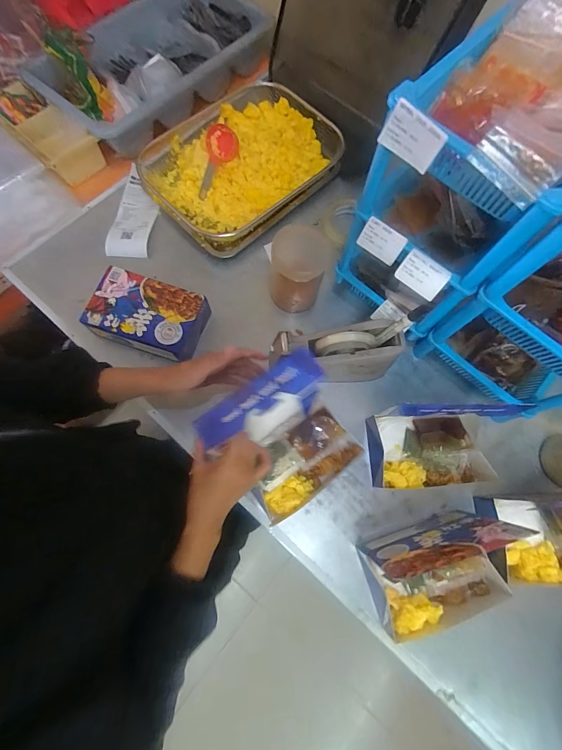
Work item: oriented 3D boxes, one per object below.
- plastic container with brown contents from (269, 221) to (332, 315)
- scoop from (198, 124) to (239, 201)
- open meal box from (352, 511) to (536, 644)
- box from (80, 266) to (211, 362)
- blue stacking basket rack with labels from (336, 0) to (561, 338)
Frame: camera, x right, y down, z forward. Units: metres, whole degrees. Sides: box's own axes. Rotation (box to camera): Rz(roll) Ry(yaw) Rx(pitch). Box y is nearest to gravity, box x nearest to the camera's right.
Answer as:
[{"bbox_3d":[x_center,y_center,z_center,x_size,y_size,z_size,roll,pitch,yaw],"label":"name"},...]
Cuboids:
[{"bbox_3d":[0.027,-0.176,0.557,0.090,0.120,0.095,8,72,0],"label":"plastic container with brown contents"},{"bbox_3d":[-0.129,-0.405,0.633,0.054,0.030,0.129,33,110,8],"label":"scoop"},{"bbox_3d":[0.216,0.265,0.421,0.180,0.148,0.119,-17,74,-8],"label":"open meal box"},{"bbox_3d":[-0.221,-0.097,0.563,0.187,0.056,0.112,18,73,3],"label":"box"},{"bbox_3d":[0.254,-0.249,0.469,0.301,0.319,0.206,-43,79,-14],"label":"blue stacking basket rack with labels"}]

